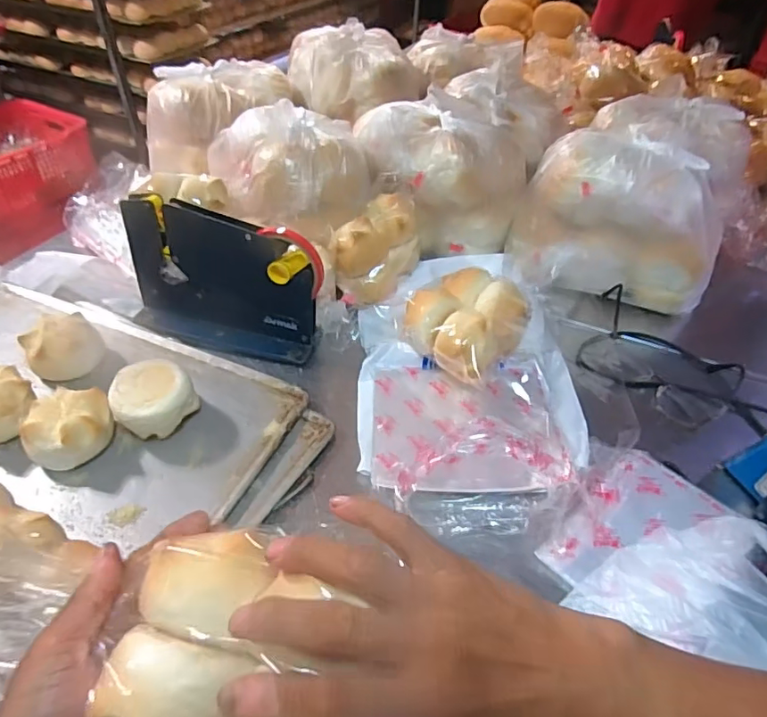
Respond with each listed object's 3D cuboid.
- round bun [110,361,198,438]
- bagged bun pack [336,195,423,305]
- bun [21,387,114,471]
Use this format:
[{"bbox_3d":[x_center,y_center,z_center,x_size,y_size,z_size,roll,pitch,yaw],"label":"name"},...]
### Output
[{"bbox_3d":[-0.223,0.041,0.520,0.072,0.051,0.066,2,44,-2],"label":"round bun"},{"bbox_3d":[-0.009,-0.138,0.674,0.069,0.090,0.132,26,48,22],"label":"bagged bun pack"},{"bbox_3d":[-0.291,0.068,0.495,0.076,0.052,0.066,-29,52,-29],"label":"bun"}]

